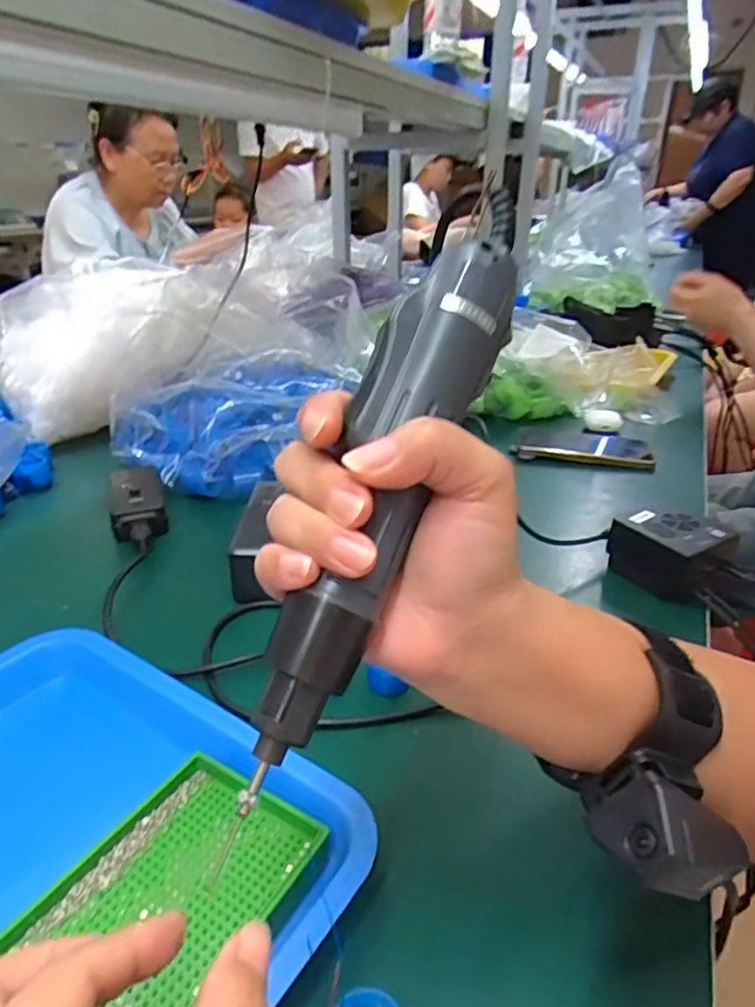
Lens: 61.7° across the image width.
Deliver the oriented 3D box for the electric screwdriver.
[{"bbox_3d":[0.007,-0.020,0.227,0.038,0.026,0.241,15,73,25],"label":"electric screwdriver"}]

